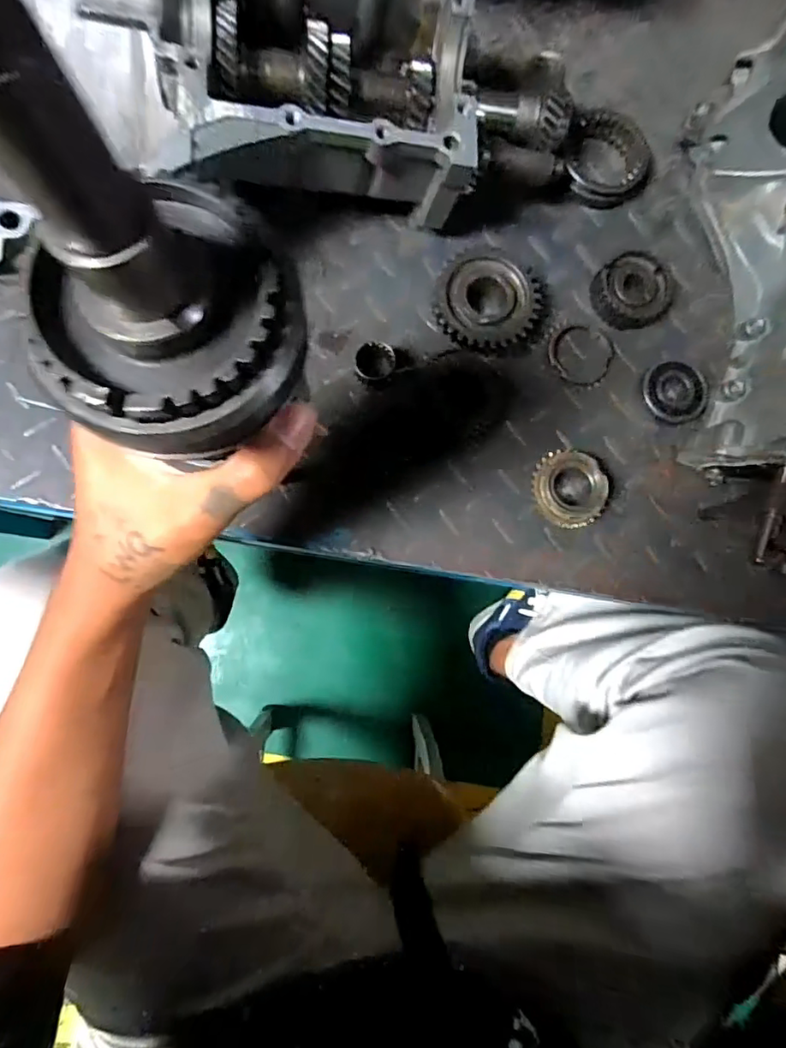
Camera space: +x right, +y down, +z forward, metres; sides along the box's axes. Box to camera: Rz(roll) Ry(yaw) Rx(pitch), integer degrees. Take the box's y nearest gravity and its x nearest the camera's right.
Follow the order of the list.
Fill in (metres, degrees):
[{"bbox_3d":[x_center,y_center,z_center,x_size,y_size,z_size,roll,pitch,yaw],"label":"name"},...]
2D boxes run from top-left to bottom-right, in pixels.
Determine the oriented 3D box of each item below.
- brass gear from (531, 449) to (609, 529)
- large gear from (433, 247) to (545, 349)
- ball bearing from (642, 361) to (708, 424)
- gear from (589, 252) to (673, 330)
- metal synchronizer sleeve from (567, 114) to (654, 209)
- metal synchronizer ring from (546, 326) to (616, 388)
[{"bbox_3d":[0.125,-0.024,0.403,0.052,0.033,0.053,0,84,-4],"label":"brass gear"},{"bbox_3d":[0.069,-0.163,0.413,0.075,0.031,0.075,0,84,-4],"label":"large gear"},{"bbox_3d":[0.217,-0.101,0.423,0.047,0.012,0.045,0,84,-4],"label":"ball bearing"},{"bbox_3d":[0.188,-0.184,0.432,0.058,0.017,0.059,0,84,-4],"label":"gear"},{"bbox_3d":[0.170,-0.287,0.437,0.066,0.021,0.060,6,84,-4],"label":"metal synchronizer sleeve"},{"bbox_3d":[0.147,-0.132,0.429,0.053,0.004,0.052,0,84,-4],"label":"metal synchronizer ring"}]

